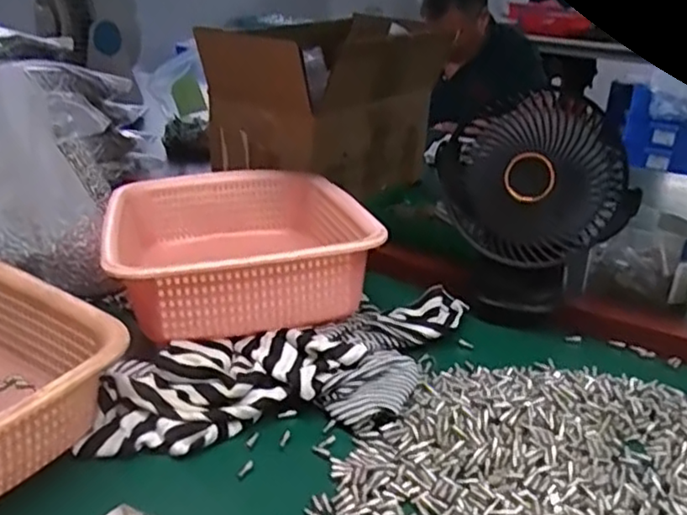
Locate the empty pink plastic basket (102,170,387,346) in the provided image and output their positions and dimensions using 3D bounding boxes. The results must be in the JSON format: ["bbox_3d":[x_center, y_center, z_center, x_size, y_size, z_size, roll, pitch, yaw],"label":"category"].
[{"bbox_3d":[-0.101,-0.021,0.609,0.203,0.075,0.279,-5,25,-14],"label":"empty pink plastic basket"}]

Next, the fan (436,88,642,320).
[{"bbox_3d":[0.164,-0.031,0.587,0.140,0.169,0.100,3,24,4],"label":"fan"}]

